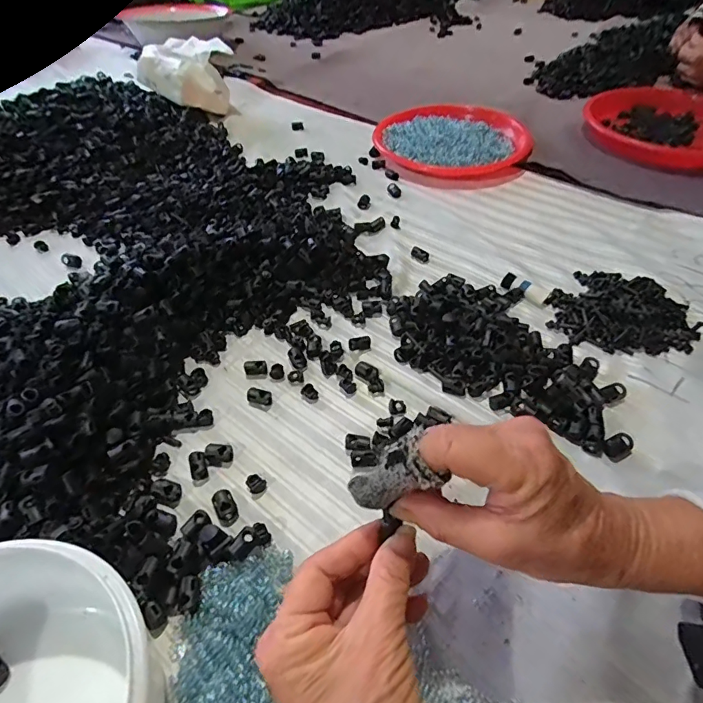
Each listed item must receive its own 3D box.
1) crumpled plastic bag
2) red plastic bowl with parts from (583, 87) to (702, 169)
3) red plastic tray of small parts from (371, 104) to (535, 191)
[{"bbox_3d":[-0.274,-0.466,0.781,0.126,0.088,0.152,-33,55,-23],"label":"crumpled plastic bag"},{"bbox_3d":[0.442,-0.317,0.644,0.216,0.044,0.168,15,52,16],"label":"red plastic bowl with parts"},{"bbox_3d":[0.142,-0.302,0.668,0.217,0.031,0.159,19,53,19],"label":"red plastic tray of small parts"}]

